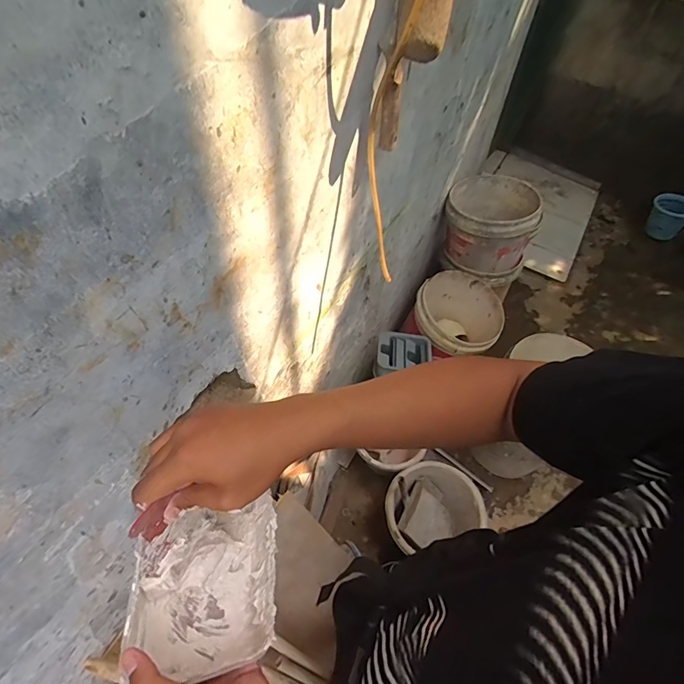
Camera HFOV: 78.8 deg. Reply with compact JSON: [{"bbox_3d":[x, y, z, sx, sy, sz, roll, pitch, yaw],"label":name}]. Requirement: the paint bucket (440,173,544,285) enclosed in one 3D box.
[{"bbox_3d":[0.544,-0.430,1.565,0.311,0.247,0.311,1,54,-2],"label":"paint bucket"}]

